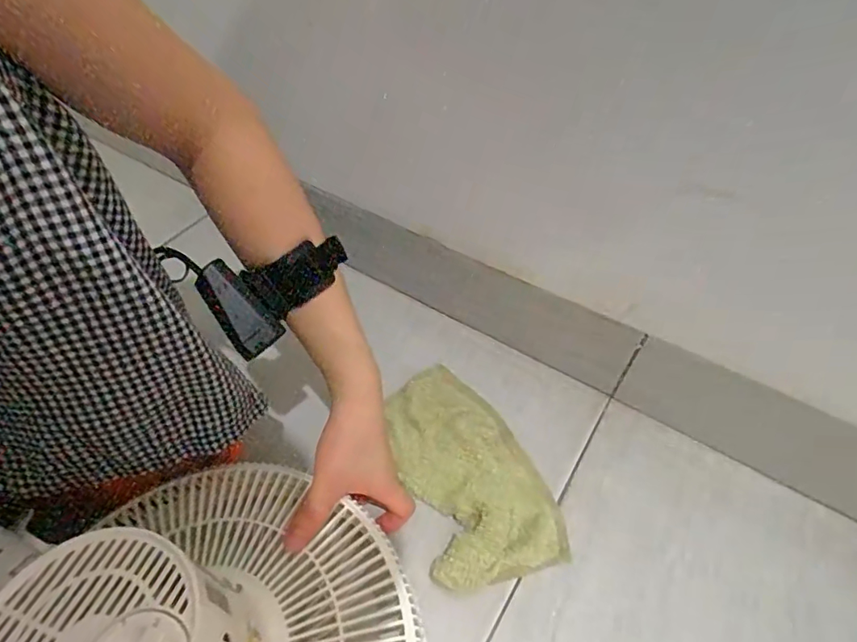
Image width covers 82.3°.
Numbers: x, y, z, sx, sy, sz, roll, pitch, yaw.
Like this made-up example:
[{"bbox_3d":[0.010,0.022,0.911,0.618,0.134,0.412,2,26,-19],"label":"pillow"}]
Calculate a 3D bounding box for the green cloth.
[{"bbox_3d":[0.034,0.133,0.471,0.127,0.032,0.220,-16,53,-12],"label":"green cloth"}]

